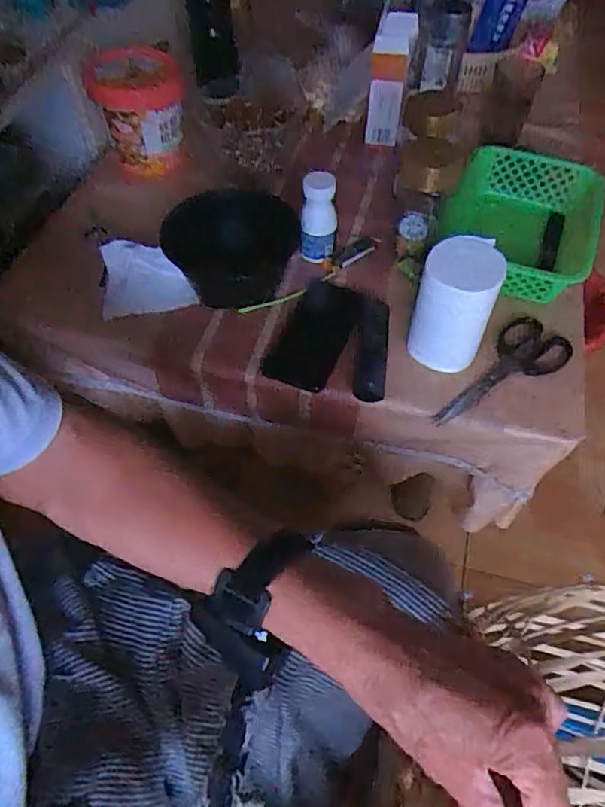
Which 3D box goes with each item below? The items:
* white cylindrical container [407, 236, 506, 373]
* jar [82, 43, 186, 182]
[{"bbox_3d":[0.167,-0.106,0.619,0.079,0.148,0.074,0,55,1],"label":"white cylindrical container"},{"bbox_3d":[-0.243,-0.438,0.844,0.128,0.132,0.136,0,55,1],"label":"jar"}]

